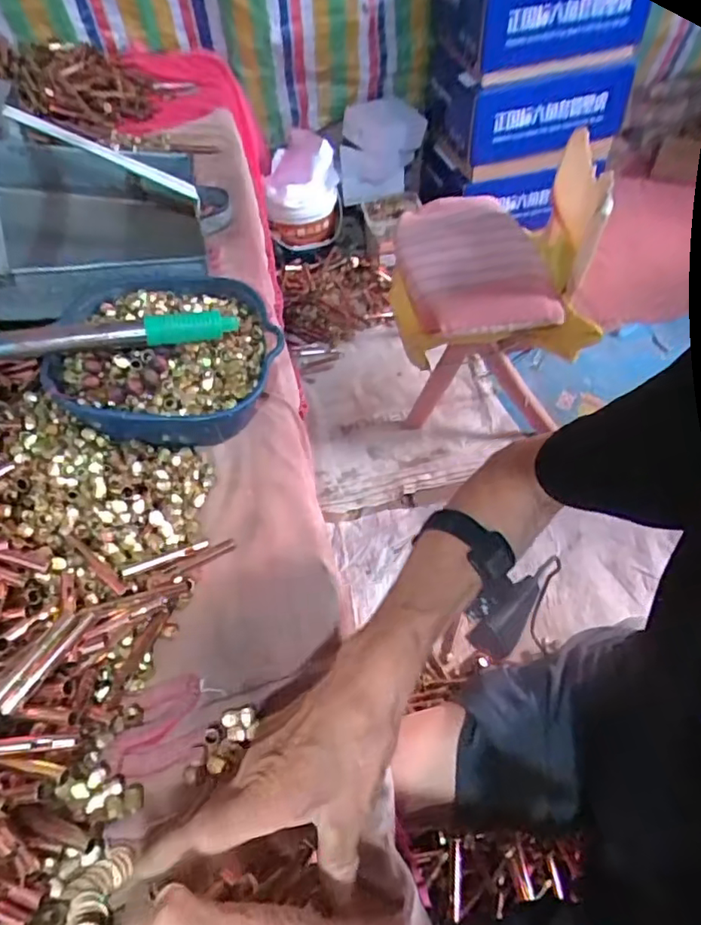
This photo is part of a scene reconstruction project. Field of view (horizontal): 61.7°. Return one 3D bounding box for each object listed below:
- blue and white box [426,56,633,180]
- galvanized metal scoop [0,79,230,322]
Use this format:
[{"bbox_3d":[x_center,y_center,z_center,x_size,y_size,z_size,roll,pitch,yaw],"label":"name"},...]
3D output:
[{"bbox_3d":[0.460,-0.974,1.595,0.434,0.222,0.365,-10,52,-5],"label":"blue and white box"},{"bbox_3d":[-0.379,-0.325,0.726,0.410,0.233,0.310,-12,52,-7],"label":"galvanized metal scoop"}]

